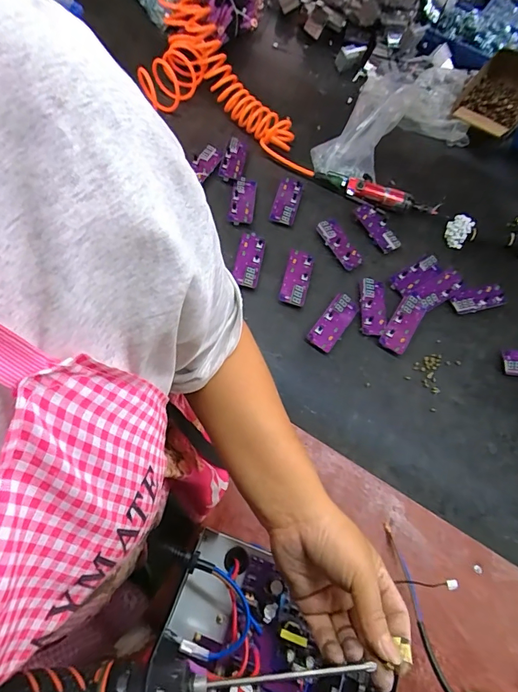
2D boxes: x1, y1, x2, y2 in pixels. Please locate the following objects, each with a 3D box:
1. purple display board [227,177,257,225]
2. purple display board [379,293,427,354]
[{"bbox_3d":[-0.033,-0.293,0.821,0.049,0.009,0.100,10,78,1],"label":"purple display board"},{"bbox_3d":[0.264,-0.040,0.746,0.048,0.021,0.114,31,70,11],"label":"purple display board"}]

